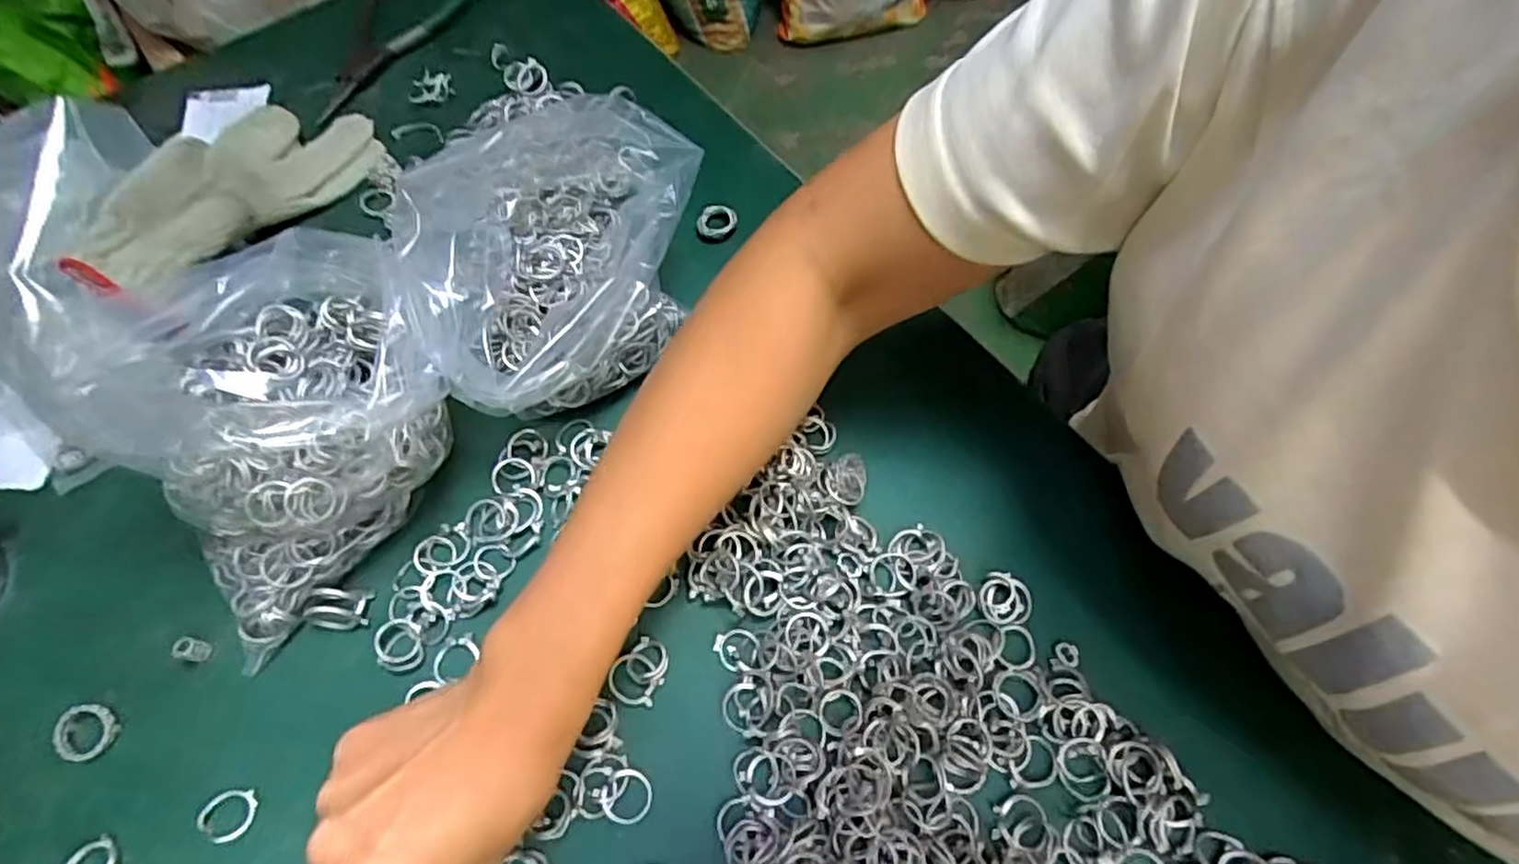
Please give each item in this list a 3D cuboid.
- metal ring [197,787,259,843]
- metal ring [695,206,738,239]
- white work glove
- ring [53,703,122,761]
[{"bbox_3d":[-0.233,0.167,0.316,0.024,0.004,0.021,-3,61,0],"label":"metal ring"},{"bbox_3d":[-0.027,-0.133,0.457,0.025,0.009,0.021,-28,64,-13],"label":"metal ring"},{"bbox_3d":[-0.329,-0.150,0.449,0.100,0.033,0.186,19,48,12],"label":"white work glove"},{"bbox_3d":[-0.308,0.137,0.331,0.023,0.009,0.023,-1,61,1],"label":"ring"}]

